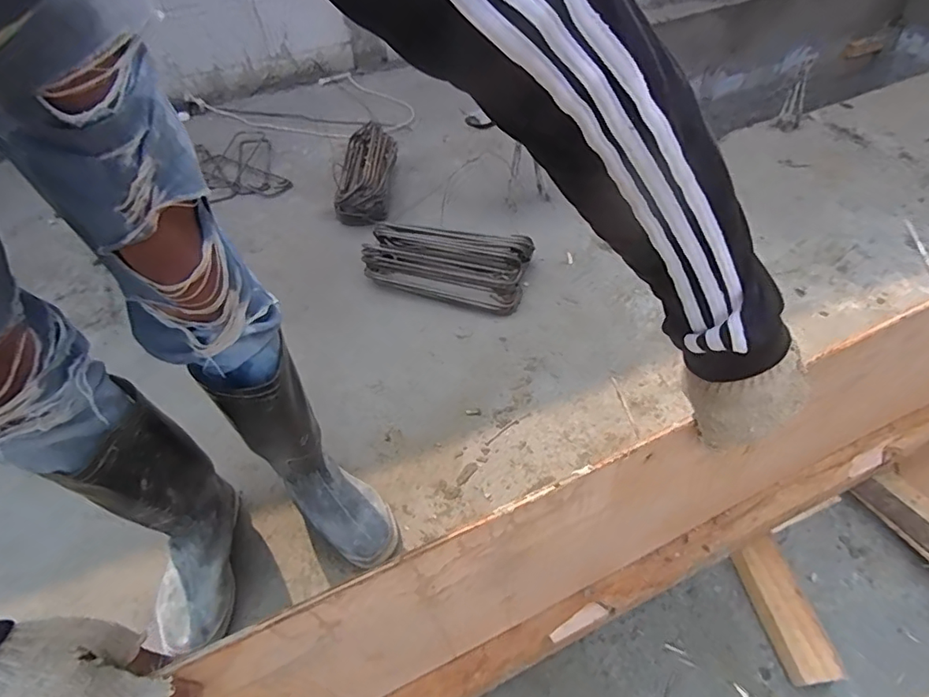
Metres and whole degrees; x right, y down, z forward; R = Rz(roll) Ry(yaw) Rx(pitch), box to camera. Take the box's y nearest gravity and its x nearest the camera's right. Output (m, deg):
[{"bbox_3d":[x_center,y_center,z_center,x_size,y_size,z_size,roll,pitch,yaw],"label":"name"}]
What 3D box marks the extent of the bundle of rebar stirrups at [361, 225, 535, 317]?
[{"bbox_3d":[-0.047,-0.197,1.238,0.378,0.102,0.154,14,47,15],"label":"bundle of rebar stirrups"}]

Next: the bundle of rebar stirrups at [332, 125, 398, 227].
[{"bbox_3d":[-0.286,-0.499,1.539,0.152,0.127,0.407,-1,47,4],"label":"bundle of rebar stirrups"}]

